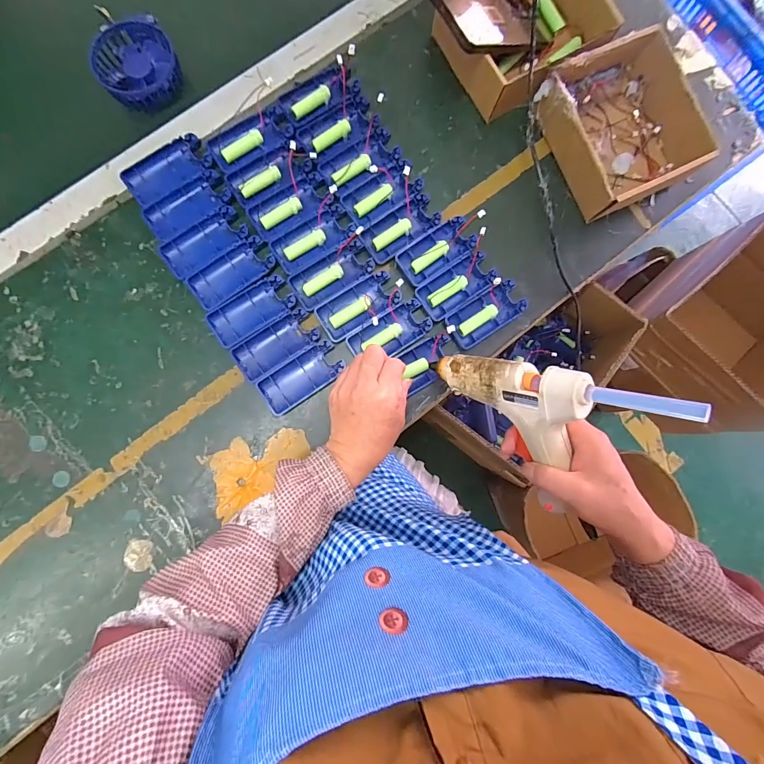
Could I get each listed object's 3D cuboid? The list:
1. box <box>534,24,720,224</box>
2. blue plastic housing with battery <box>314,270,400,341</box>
[{"bbox_3d":[0.278,-0.295,0.430,0.148,0.055,0.162,-26,89,-4],"label":"box"},{"bbox_3d":[-0.026,-0.085,0.416,0.093,0.015,0.046,-34,90,-5],"label":"blue plastic housing with battery"}]

